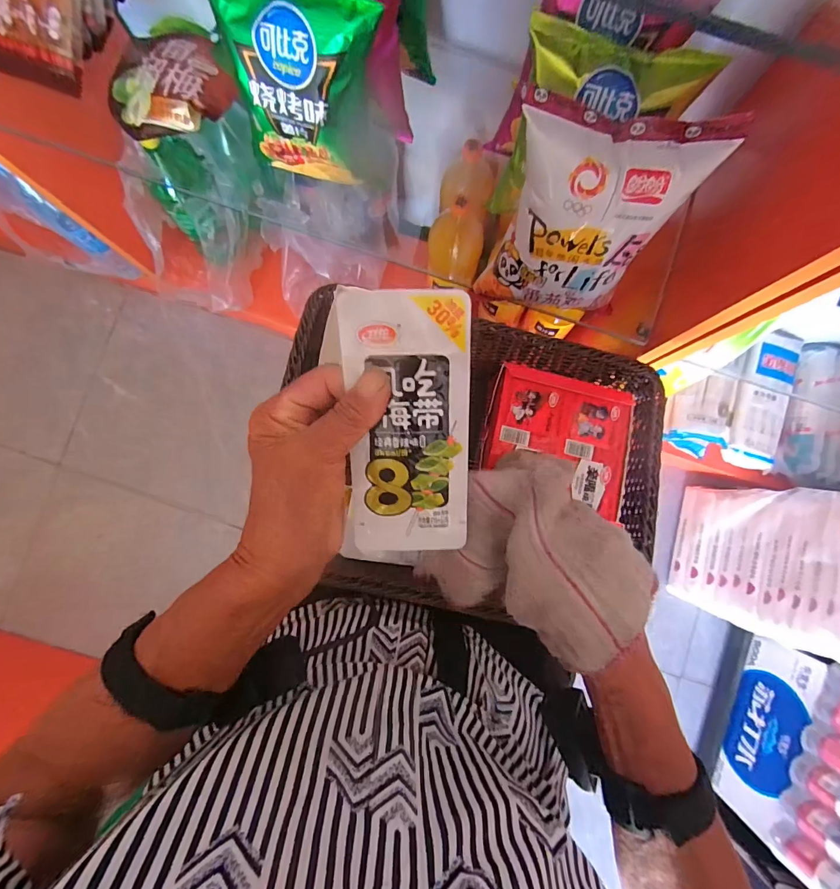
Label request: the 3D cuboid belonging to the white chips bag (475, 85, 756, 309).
[{"bbox_3d":[0.159,-0.206,0.409,0.168,0.195,0.075,8,53,0],"label":"white chips bag"}]

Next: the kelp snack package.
[{"bbox_3d":[-0.006,-0.006,0.243,0.068,0.010,0.151,-1,110,-1],"label":"kelp snack package"}]

